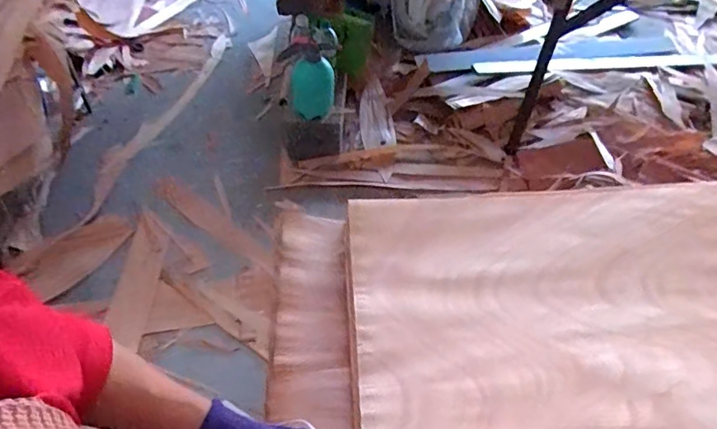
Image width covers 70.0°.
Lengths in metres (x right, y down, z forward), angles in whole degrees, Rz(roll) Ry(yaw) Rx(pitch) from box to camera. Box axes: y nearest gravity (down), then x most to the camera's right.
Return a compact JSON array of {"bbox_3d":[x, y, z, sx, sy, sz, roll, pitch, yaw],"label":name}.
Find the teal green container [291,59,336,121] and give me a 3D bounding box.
[{"bbox_3d":[-0.153,-0.418,1.725,0.141,0.232,0.074,-5,54,-4],"label":"teal green container"}]

